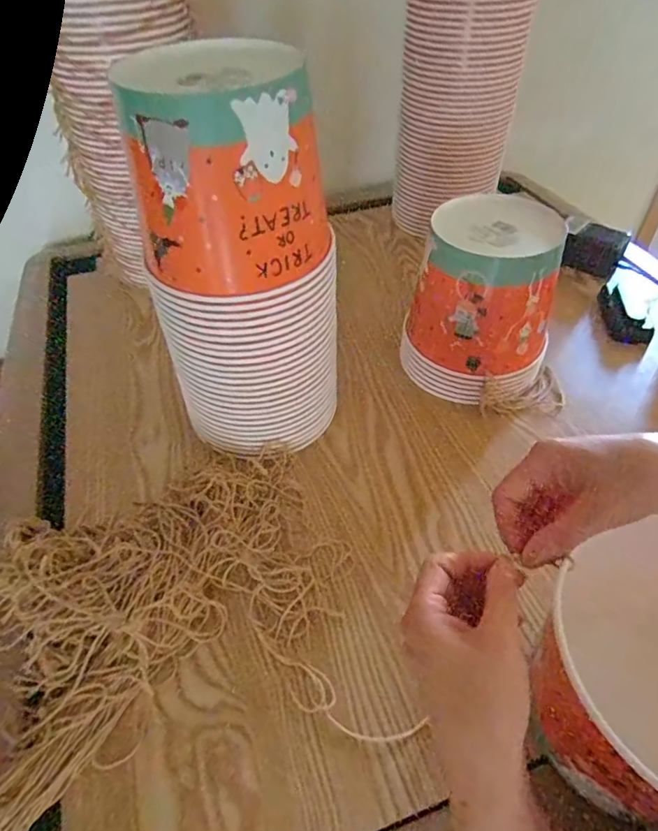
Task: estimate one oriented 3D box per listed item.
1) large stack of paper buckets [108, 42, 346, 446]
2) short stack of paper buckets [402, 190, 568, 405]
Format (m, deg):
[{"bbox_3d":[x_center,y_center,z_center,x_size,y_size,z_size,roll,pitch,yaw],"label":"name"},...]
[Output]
[{"bbox_3d":[-0.075,-0.117,0.450,0.138,0.322,0.127,-14,48,-12],"label":"large stack of paper buckets"},{"bbox_3d":[0.170,-0.121,0.552,0.139,0.178,0.138,23,51,21],"label":"short stack of paper buckets"}]

